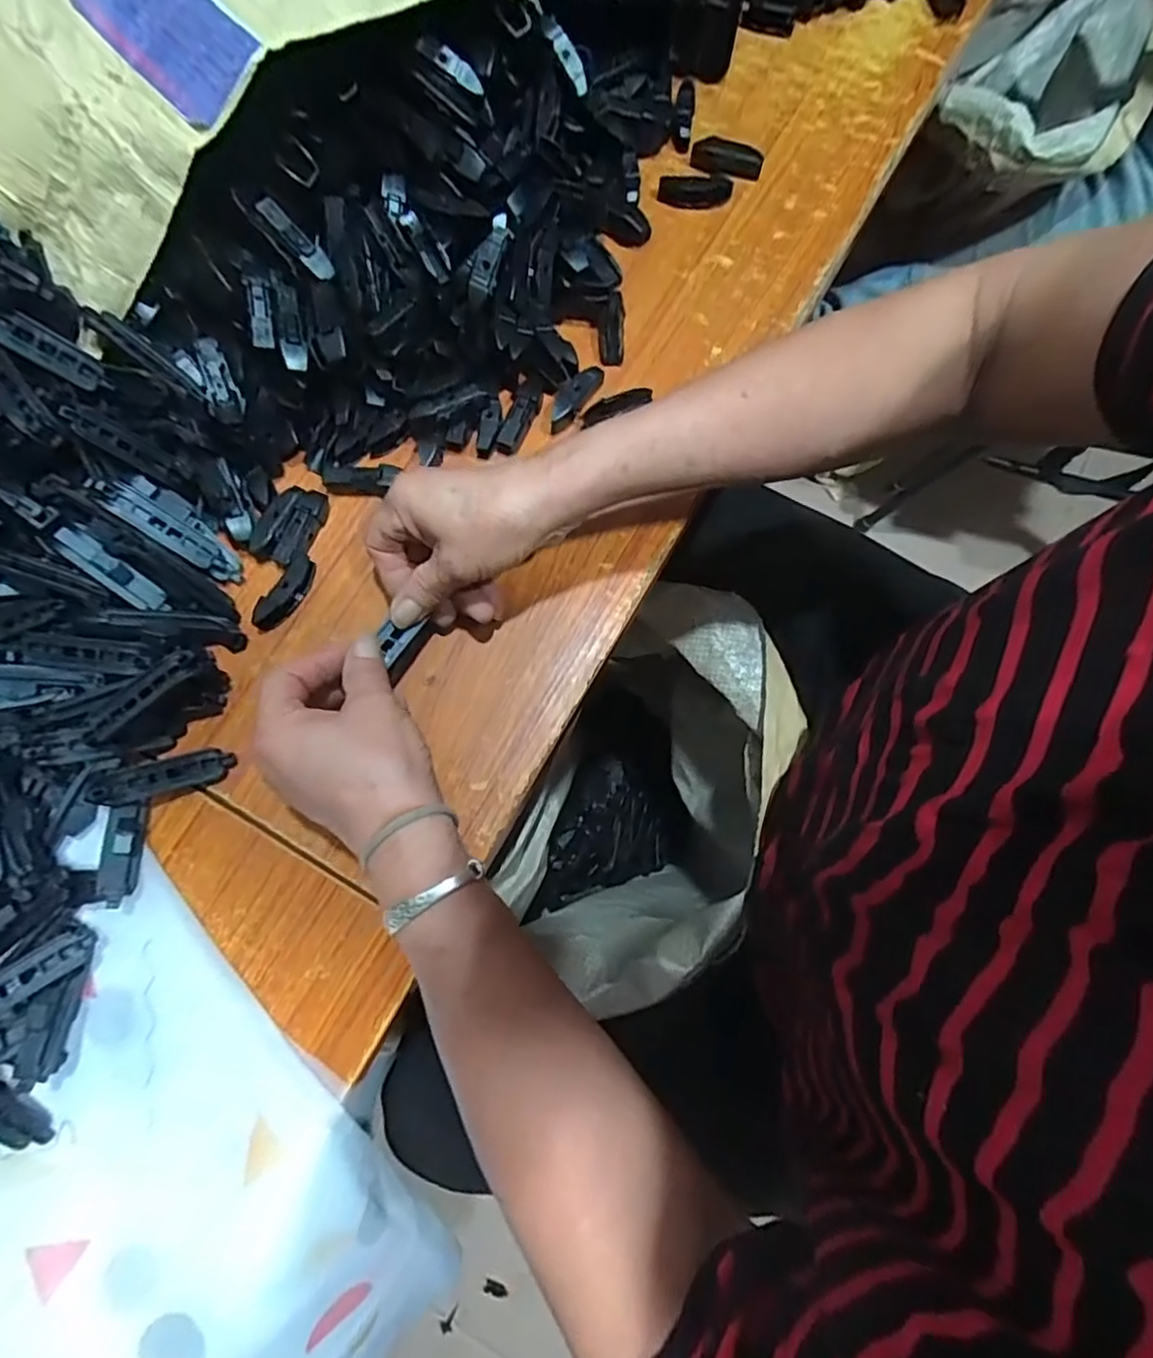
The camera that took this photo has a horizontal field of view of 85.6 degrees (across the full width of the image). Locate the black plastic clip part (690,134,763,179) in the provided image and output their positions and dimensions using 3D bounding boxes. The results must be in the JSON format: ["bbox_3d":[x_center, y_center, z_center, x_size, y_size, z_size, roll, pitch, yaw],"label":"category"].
[{"bbox_3d":[0.113,-0.391,0.466,0.052,0.016,0.016,14,77,3],"label":"black plastic clip part"}]

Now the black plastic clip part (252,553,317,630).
[{"bbox_3d":[-0.182,-0.054,0.390,0.014,0.015,0.052,30,79,7],"label":"black plastic clip part"}]

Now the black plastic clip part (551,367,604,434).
[{"bbox_3d":[-0.002,-0.189,0.422,0.016,0.018,0.051,36,80,8],"label":"black plastic clip part"}]

